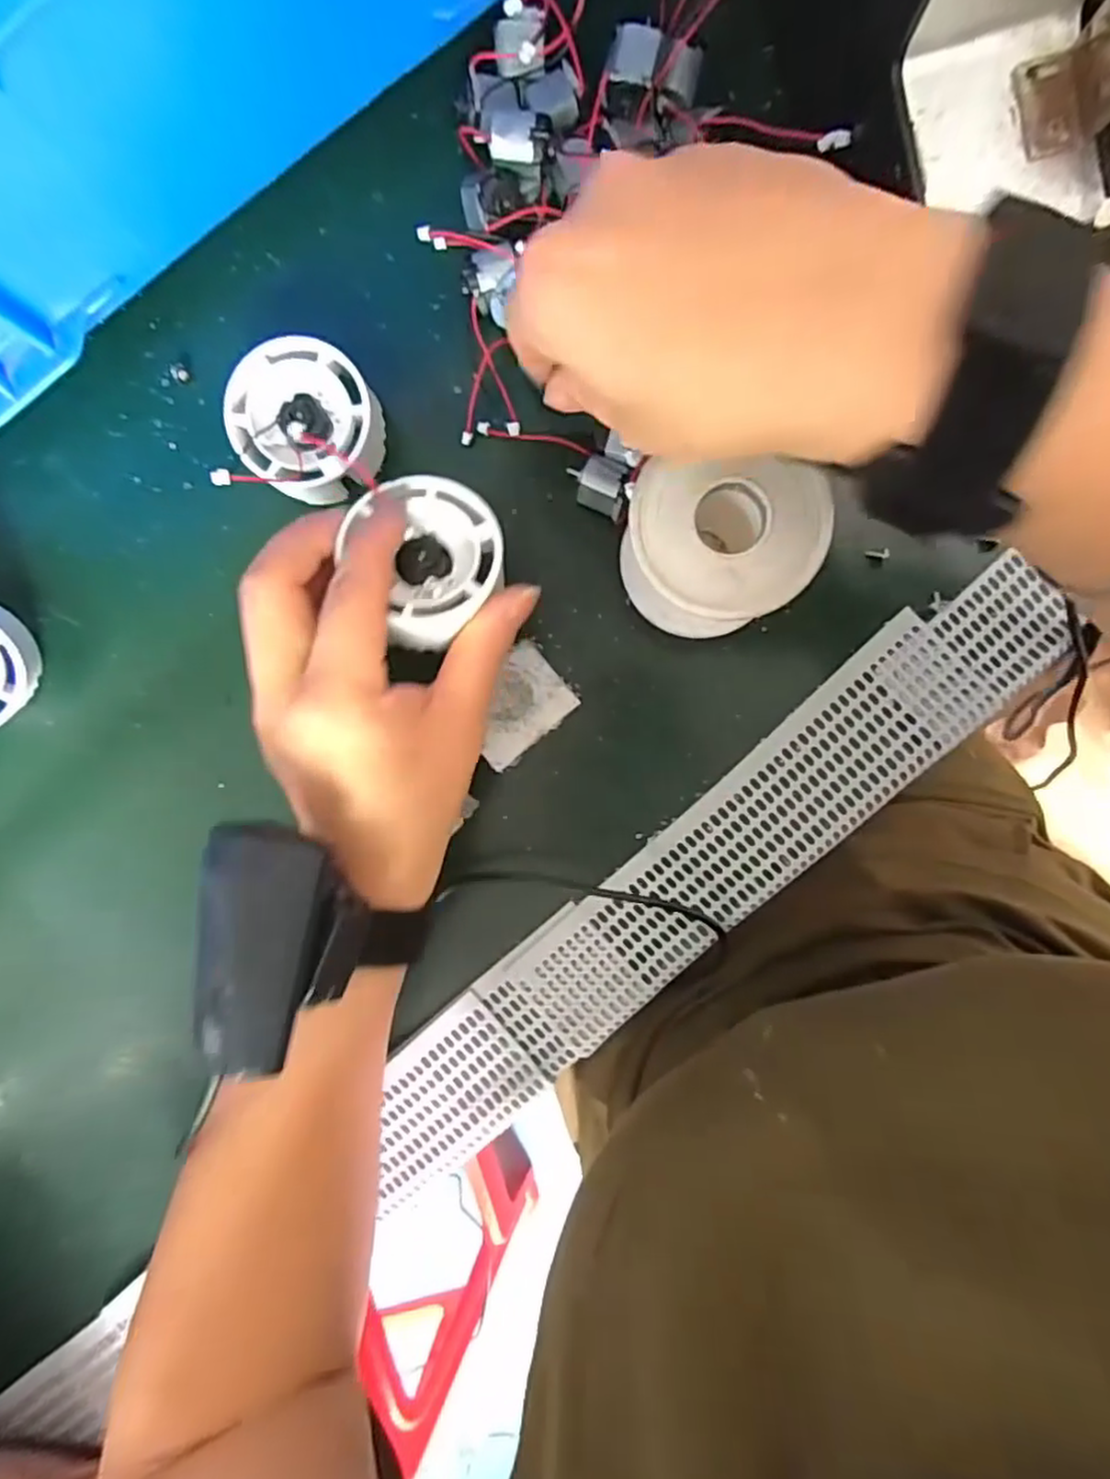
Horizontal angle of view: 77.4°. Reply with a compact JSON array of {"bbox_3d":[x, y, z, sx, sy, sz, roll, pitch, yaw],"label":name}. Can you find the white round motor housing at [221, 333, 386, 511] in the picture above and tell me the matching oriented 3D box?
[{"bbox_3d":[-0.094,-0.122,0.271,0.054,0.031,0.052,0,92,5],"label":"white round motor housing"}]

